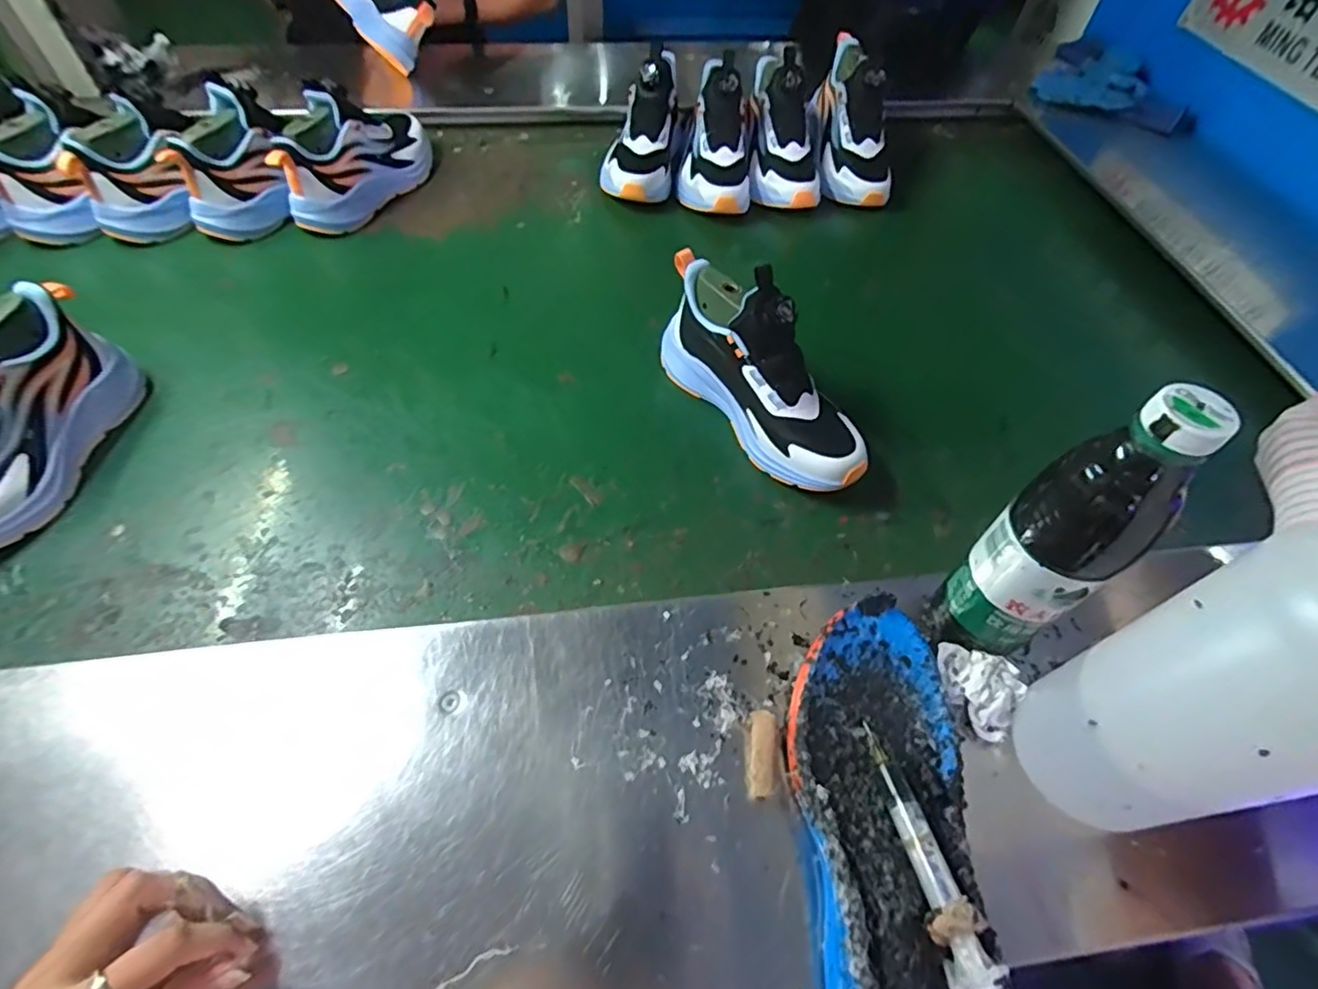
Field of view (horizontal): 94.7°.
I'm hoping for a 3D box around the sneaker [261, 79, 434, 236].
[{"bbox_3d":[-0.357,-0.422,0.736,0.082,0.118,0.230,12,55,6],"label":"sneaker"}]

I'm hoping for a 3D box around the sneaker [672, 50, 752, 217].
[{"bbox_3d":[0.072,-0.488,0.808,0.096,0.113,0.228,0,55,-3],"label":"sneaker"}]

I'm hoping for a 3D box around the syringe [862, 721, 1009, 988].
[{"bbox_3d":[0.141,0.187,0.327,0.024,0.017,0.128,-6,42,-7],"label":"syringe"}]

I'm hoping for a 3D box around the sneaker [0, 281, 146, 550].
[{"bbox_3d":[-0.537,-0.059,0.480,0.093,0.115,0.232,2,55,-2],"label":"sneaker"}]

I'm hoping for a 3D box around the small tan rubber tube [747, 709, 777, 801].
[{"bbox_3d":[0.065,0.163,0.381,0.017,0.011,0.052,6,69,1],"label":"small tan rubber tube"}]

